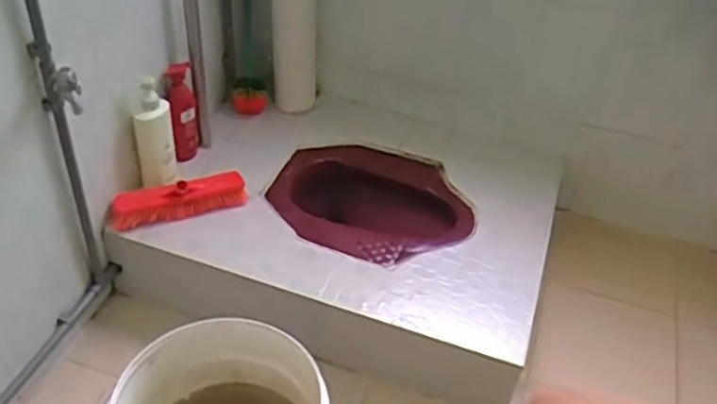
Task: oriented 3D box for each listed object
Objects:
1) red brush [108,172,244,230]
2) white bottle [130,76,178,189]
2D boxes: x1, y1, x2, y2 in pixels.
[{"bbox_3d":[-0.383,-0.007,1.455,0.294,0.064,0.063,-16,45,-23],"label":"red brush"},{"bbox_3d":[-0.432,-0.153,1.439,0.076,0.262,0.086,-7,42,-15],"label":"white bottle"}]

